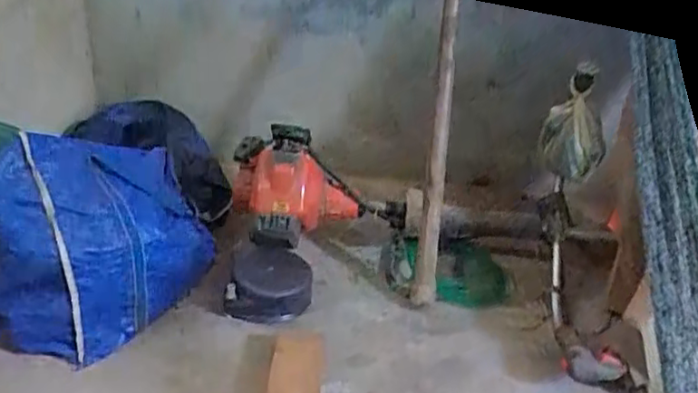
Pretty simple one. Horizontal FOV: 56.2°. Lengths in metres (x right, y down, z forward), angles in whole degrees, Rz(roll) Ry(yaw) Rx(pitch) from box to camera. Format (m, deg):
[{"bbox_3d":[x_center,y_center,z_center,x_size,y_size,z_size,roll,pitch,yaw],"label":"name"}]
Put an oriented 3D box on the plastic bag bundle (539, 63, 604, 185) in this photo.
[{"bbox_3d":[0.423,-0.135,1.215,0.114,0.160,0.153,16,32,18],"label":"plastic bag bundle"}]

